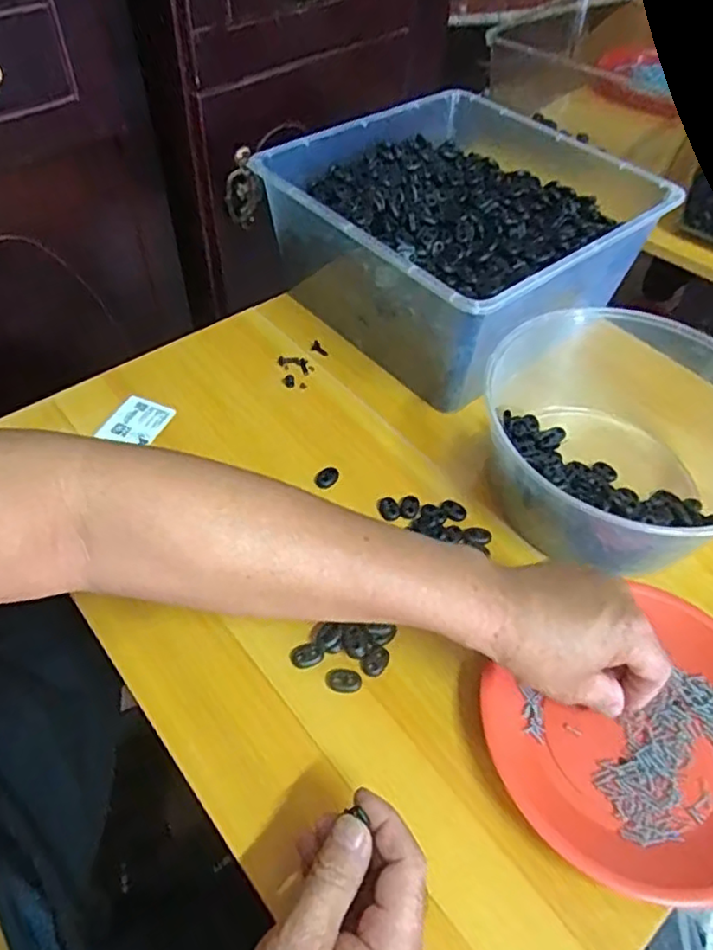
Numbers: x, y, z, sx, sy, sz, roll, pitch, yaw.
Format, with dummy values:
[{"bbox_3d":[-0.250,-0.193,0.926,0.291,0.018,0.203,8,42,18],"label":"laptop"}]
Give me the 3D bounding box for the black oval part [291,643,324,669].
[{"bbox_3d":[-0.034,0.123,0.442,0.020,0.005,0.017,-23,57,-20],"label":"black oval part"}]

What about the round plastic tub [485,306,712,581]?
[{"bbox_3d":[0.215,-0.032,0.522,0.198,0.097,0.208,2,52,-2],"label":"round plastic tub"}]

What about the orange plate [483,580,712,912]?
[{"bbox_3d":[0.188,0.170,0.410,0.185,0.028,0.163,-18,55,-17],"label":"orange plate"}]

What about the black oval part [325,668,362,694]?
[{"bbox_3d":[-0.009,0.139,0.434,0.024,0.004,0.016,12,52,5],"label":"black oval part"}]

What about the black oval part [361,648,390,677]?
[{"bbox_3d":[0.014,0.128,0.441,0.021,0.004,0.016,-27,58,-22],"label":"black oval part"}]

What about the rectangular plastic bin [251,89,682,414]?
[{"bbox_3d":[0.099,-0.240,0.654,0.305,0.141,0.302,-35,61,-27],"label":"rectangular plastic bin"}]

